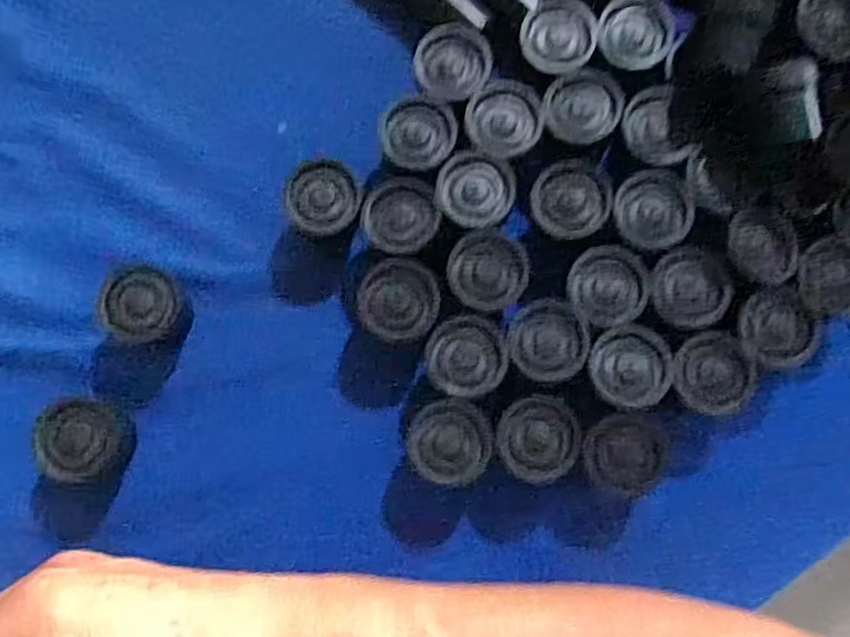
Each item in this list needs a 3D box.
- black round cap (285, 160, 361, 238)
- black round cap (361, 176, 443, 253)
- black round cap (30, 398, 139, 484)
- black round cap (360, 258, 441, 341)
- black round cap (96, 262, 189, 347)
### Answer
[{"bbox_3d":[-0.046,-0.053,0.338,0.032,0.023,0.034,0,80,-1],"label":"black round cap"},{"bbox_3d":[-0.011,-0.046,0.323,0.033,0.009,0.035,-12,81,-3],"label":"black round cap"},{"bbox_3d":[-0.148,0.052,0.317,0.027,0.038,0.034,2,80,-1],"label":"black round cap"},{"bbox_3d":[-0.012,-0.007,0.328,0.034,0.027,0.034,0,80,-1],"label":"black round cap"},{"bbox_3d":[-0.127,-0.005,0.331,0.028,0.031,0.032,17,80,1],"label":"black round cap"}]

